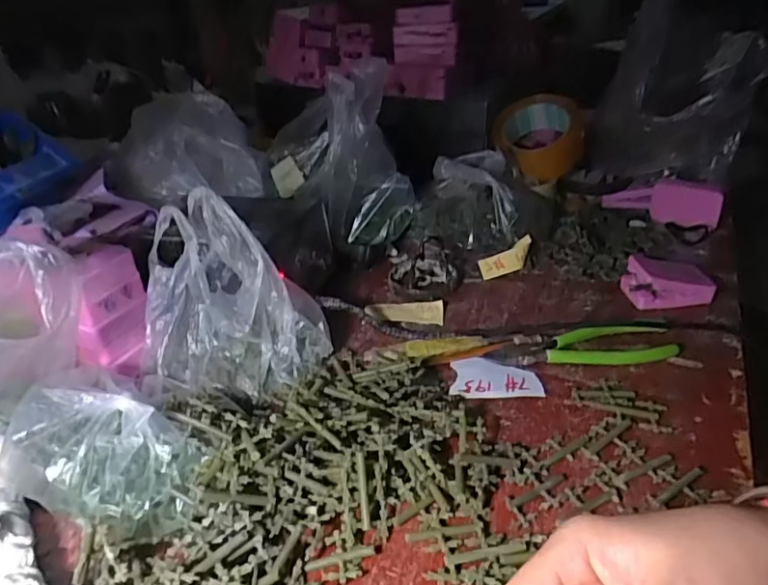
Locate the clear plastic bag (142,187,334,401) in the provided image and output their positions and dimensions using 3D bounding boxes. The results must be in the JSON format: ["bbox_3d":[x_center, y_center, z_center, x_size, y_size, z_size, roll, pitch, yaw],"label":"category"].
[{"bbox_3d":[-0.118,-0.009,0.430,0.128,0.126,0.089,-8,32,-9],"label":"clear plastic bag"}]

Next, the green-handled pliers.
[{"bbox_3d":[0.160,0.042,0.462,0.150,0.010,0.047,-2,31,0],"label":"green-handled pliers"}]

